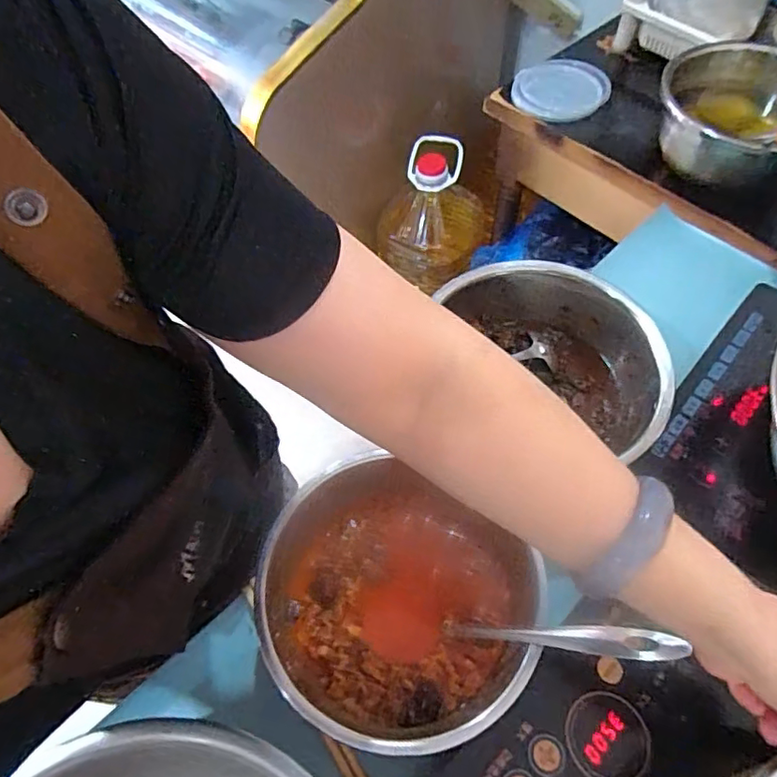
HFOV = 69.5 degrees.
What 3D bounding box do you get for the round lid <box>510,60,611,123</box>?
[{"bbox_3d":[0.297,-0.522,0.963,0.157,0.023,0.160,-1,59,2],"label":"round lid"}]

